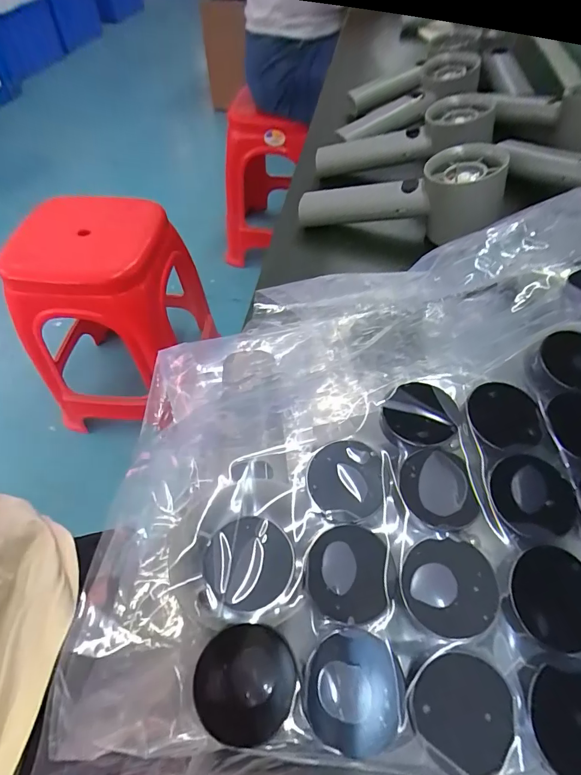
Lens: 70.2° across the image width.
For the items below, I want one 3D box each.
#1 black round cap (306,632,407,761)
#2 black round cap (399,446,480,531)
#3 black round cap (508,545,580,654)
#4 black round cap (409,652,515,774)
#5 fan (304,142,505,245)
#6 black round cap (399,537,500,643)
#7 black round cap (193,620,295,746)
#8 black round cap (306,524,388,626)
[{"bbox_3d":[0.019,0.088,0.120,0.028,0.004,0.028,-1,53,1],"label":"black round cap"},{"bbox_3d":[0.052,0.035,0.148,0.025,0.004,0.029,-5,53,-3],"label":"black round cap"},{"bbox_3d":[0.083,0.065,0.128,0.028,0.004,0.027,-1,53,1],"label":"black round cap"},{"bbox_3d":[0.049,0.092,0.117,0.027,0.007,0.026,-1,53,1],"label":"black round cap"},{"bbox_3d":[0.088,-0.155,0.343,0.159,0.057,0.042,5,52,25],"label":"fan"},{"bbox_3d":[0.050,0.063,0.130,0.028,0.004,0.027,-1,53,1],"label":"black round cap"},{"bbox_3d":[-0.013,0.085,0.119,0.028,0.004,0.027,-1,53,1],"label":"black round cap"},{"bbox_3d":[0.018,0.060,0.135,0.025,0.004,0.029,5,54,5],"label":"black round cap"}]

